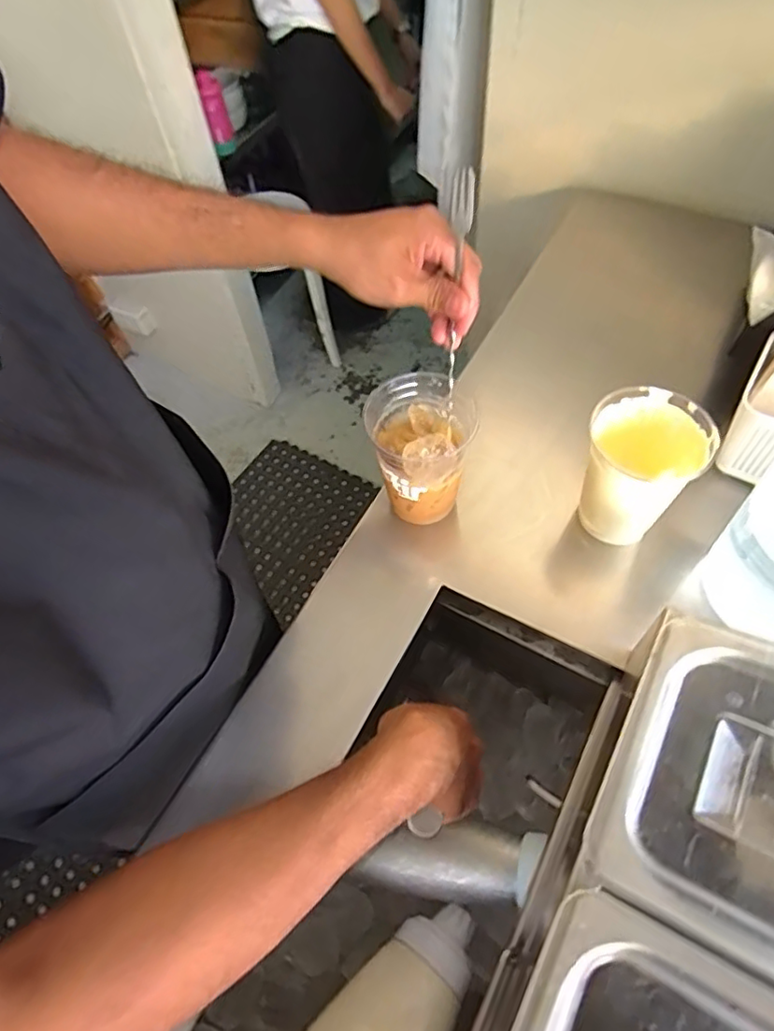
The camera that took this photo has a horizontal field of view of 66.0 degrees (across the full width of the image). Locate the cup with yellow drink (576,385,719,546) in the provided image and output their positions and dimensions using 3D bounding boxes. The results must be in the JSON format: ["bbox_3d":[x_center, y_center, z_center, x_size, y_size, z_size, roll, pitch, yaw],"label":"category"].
[{"bbox_3d":[0.213,-0.038,0.514,0.089,0.114,0.087,-2,57,3],"label":"cup with yellow drink"}]

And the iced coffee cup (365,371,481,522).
[{"bbox_3d":[0.031,-0.060,0.534,0.092,0.116,0.083,4,58,7],"label":"iced coffee cup"}]

